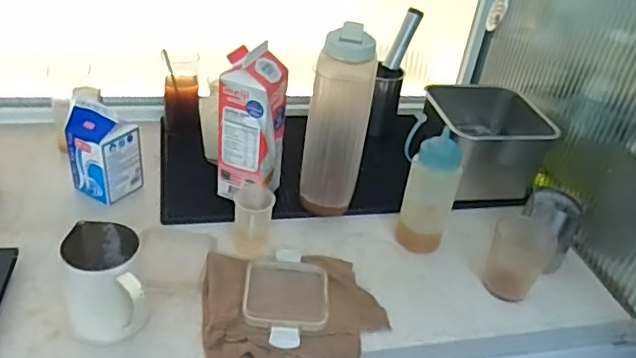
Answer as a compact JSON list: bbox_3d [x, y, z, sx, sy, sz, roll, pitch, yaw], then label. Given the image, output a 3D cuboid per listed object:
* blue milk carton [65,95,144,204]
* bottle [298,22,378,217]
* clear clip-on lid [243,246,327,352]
[{"bbox_3d":[-0.307,-0.045,0.826,0.079,0.135,0.073,22,37,20],"label":"blue milk carton"},{"bbox_3d":[0.028,-0.076,0.793,0.083,0.248,0.086,7,35,-1],"label":"bottle"},{"bbox_3d":[-0.039,0.143,0.714,0.102,0.010,0.158,6,35,-3],"label":"clear clip-on lid"}]

